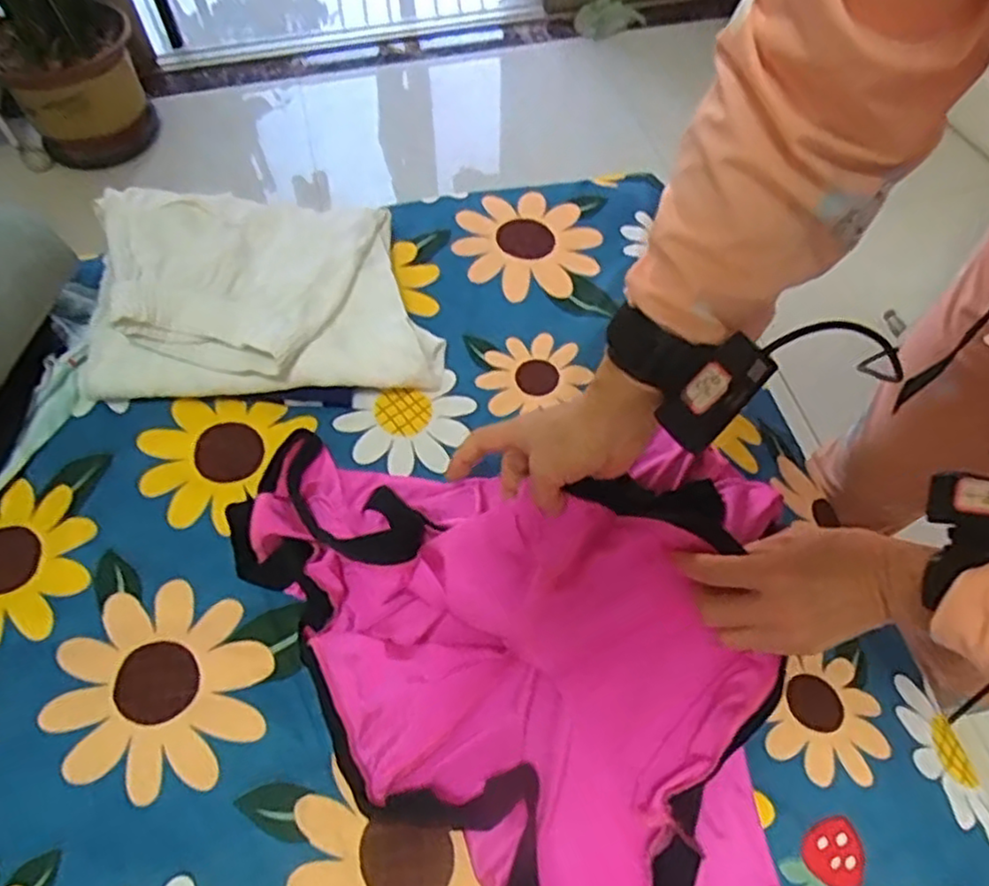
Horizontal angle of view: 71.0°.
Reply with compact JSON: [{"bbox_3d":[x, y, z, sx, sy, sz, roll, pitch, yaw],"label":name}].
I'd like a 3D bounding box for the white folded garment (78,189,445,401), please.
[{"bbox_3d":[-0.223,-0.141,0.656,0.321,0.095,0.191,-4,60,-2],"label":"white folded garment"}]

